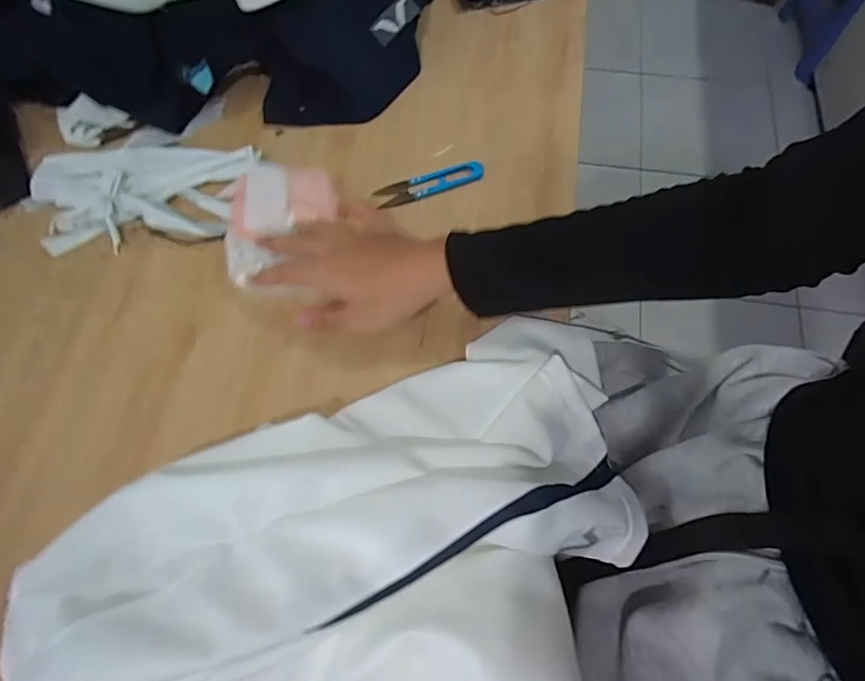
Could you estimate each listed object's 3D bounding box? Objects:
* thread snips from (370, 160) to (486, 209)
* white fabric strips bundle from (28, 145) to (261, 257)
[{"bbox_3d":[-0.003,-0.169,0.564,0.118,0.010,0.029,-17,67,-6],"label":"thread snips"},{"bbox_3d":[-0.312,-0.160,0.566,0.231,0.013,0.125,-6,67,-2],"label":"white fabric strips bundle"}]

